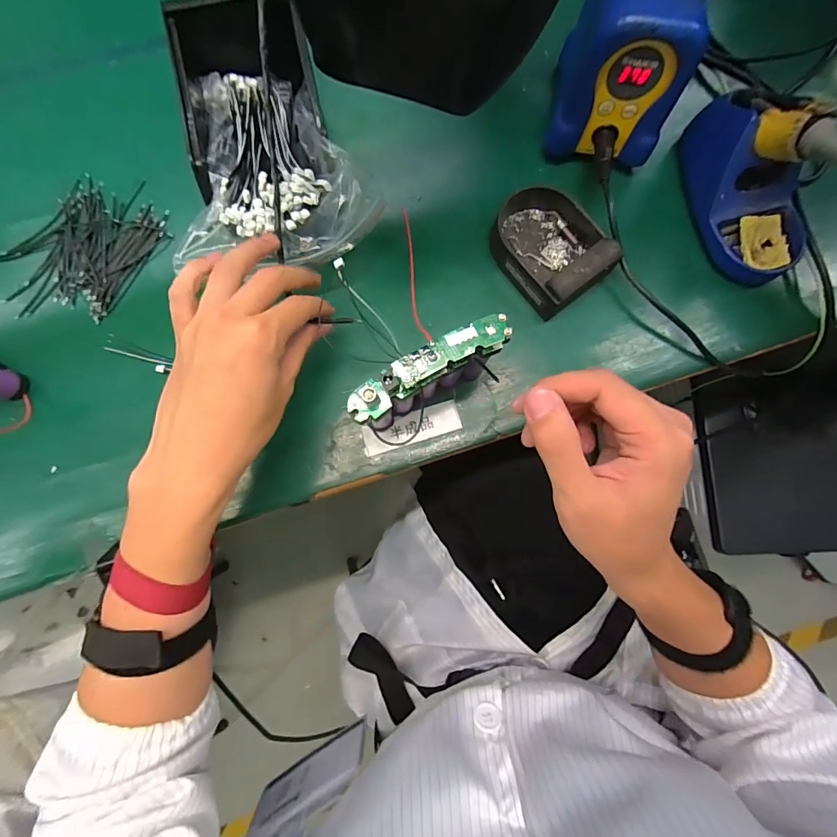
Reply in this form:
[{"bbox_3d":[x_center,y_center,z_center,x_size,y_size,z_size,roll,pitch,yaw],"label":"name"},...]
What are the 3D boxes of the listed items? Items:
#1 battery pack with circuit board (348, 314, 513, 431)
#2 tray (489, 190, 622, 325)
[{"bbox_3d":[0.007,-0.028,0.312,0.115,0.097,0.023,-30,82,-4],"label":"battery pack with circuit board"},{"bbox_3d":[0.109,-0.147,0.364,0.077,0.037,0.104,-43,83,-6],"label":"tray"}]

